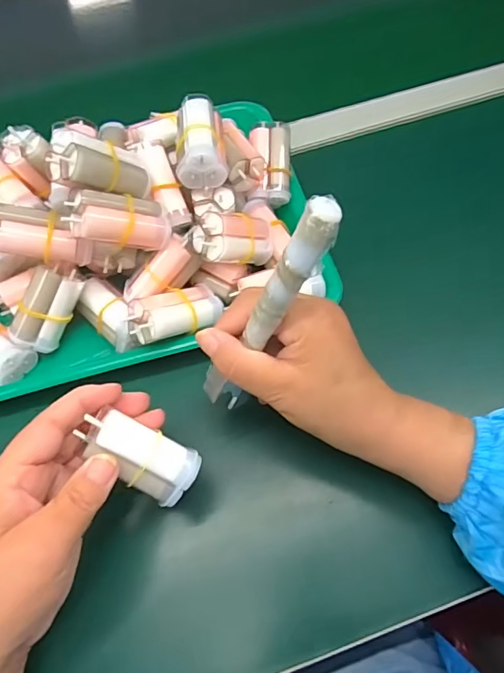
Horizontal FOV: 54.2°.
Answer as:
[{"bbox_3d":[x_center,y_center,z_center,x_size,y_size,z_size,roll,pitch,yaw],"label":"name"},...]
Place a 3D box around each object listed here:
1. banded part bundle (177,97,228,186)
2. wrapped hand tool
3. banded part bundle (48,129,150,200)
[{"bbox_3d":[-0.038,-0.148,0.372,0.035,0.028,0.065,-4,62,1],"label":"banded part bundle"},{"bbox_3d":[0.007,-0.009,0.269,0.016,0.149,0.021,-15,58,-37],"label":"wrapped hand tool"},{"bbox_3d":[-0.102,-0.118,0.337,0.071,0.025,0.034,-3,51,-47],"label":"banded part bundle"}]

